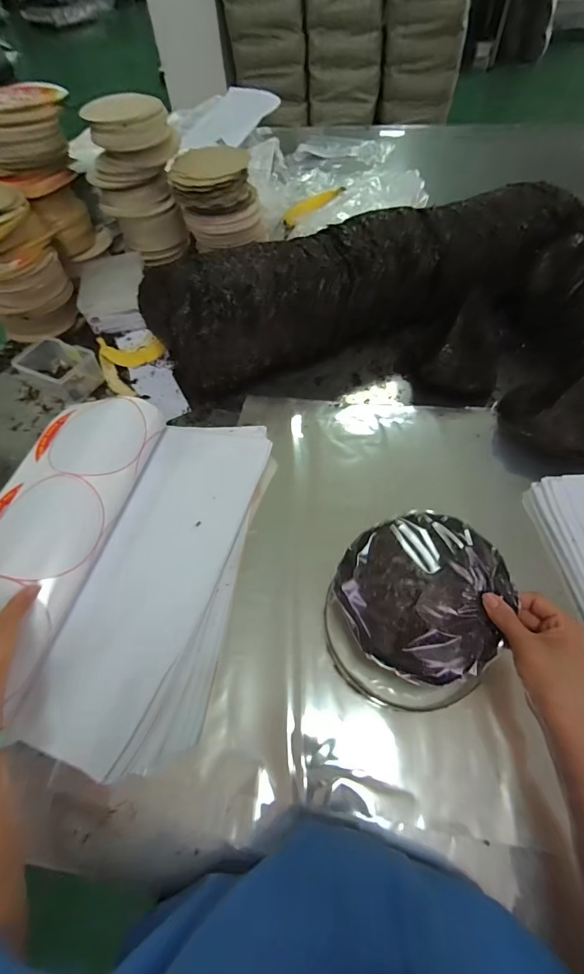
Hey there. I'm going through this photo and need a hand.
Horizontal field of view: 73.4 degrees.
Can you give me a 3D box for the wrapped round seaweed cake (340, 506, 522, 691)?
[{"bbox_3d":[0.136,0.111,0.406,0.162,0.019,0.162,-2,77,11],"label":"wrapped round seaweed cake"}]

